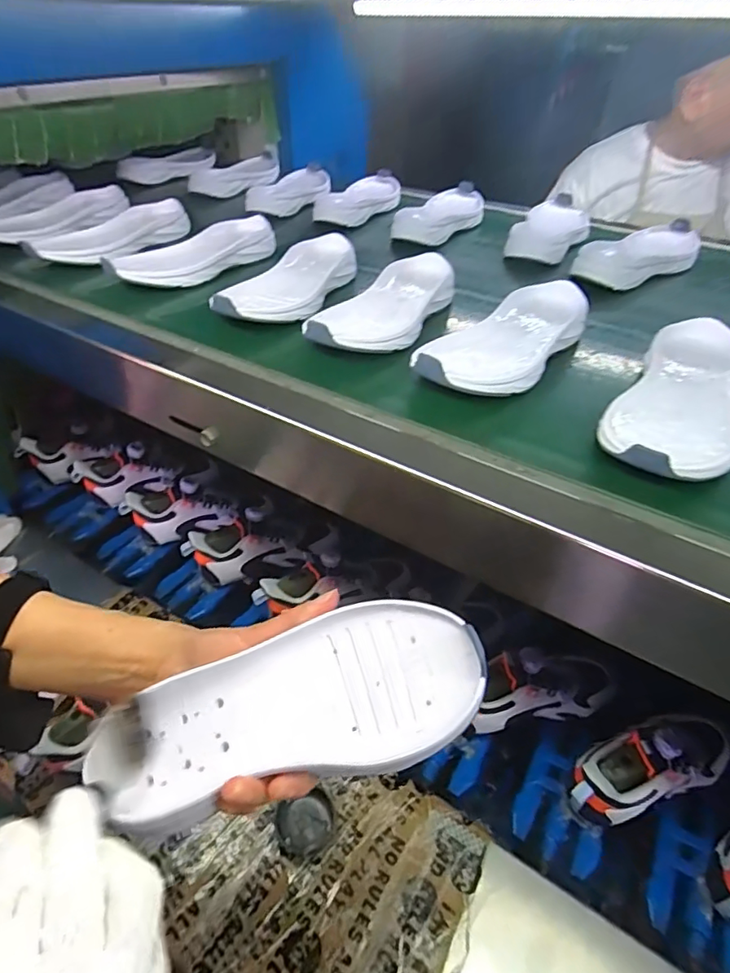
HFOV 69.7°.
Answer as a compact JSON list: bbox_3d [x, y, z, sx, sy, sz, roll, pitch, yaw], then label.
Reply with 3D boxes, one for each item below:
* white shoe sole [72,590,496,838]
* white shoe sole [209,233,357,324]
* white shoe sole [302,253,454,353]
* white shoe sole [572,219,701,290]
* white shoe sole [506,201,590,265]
[{"bbox_3d":[-0.041,0.121,0.291,0.208,0.029,0.084,-18,45,1],"label":"white shoe sole"},{"bbox_3d":[-0.080,-0.232,0.582,0.092,0.033,0.211,13,45,14],"label":"white shoe sole"},{"bbox_3d":[0.022,-0.183,0.523,0.084,0.033,0.200,20,47,20],"label":"white shoe sole"},{"bbox_3d":[0.353,-0.291,0.658,0.236,0.033,0.082,-31,51,-28],"label":"white shoe sole"},{"bbox_3d":[0.260,-0.359,0.726,0.088,0.027,0.188,17,46,18],"label":"white shoe sole"}]

